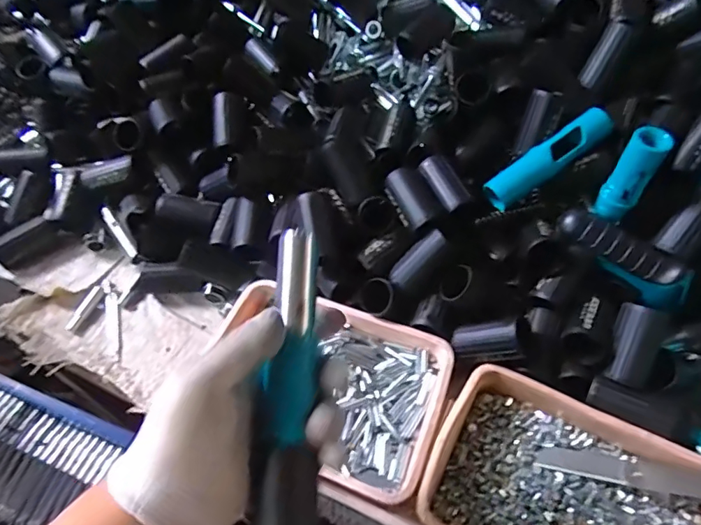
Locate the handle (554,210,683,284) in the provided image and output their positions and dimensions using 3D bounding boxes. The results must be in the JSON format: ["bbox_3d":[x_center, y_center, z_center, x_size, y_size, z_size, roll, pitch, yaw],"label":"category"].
[{"bbox_3d":[0.234,-0.012,0.423,0.103,0.025,0.023,30,61,22],"label":"handle"}]

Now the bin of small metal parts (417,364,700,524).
[{"bbox_3d":[0.163,0.173,0.352,0.201,0.042,0.133,23,58,18],"label":"bin of small metal parts"}]

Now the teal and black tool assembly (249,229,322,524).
[{"bbox_3d":[-0.032,0.103,0.260,0.037,0.031,0.242,1,72,3],"label":"teal and black tool assembly"}]

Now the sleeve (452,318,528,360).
[{"bbox_3d":[0.118,0.065,0.405,0.060,0.033,0.036,-13,46,35],"label":"sleeve"}]

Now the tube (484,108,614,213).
[{"bbox_3d":[0.180,-0.095,0.436,0.126,0.022,0.023,-35,58,2],"label":"tube"}]

